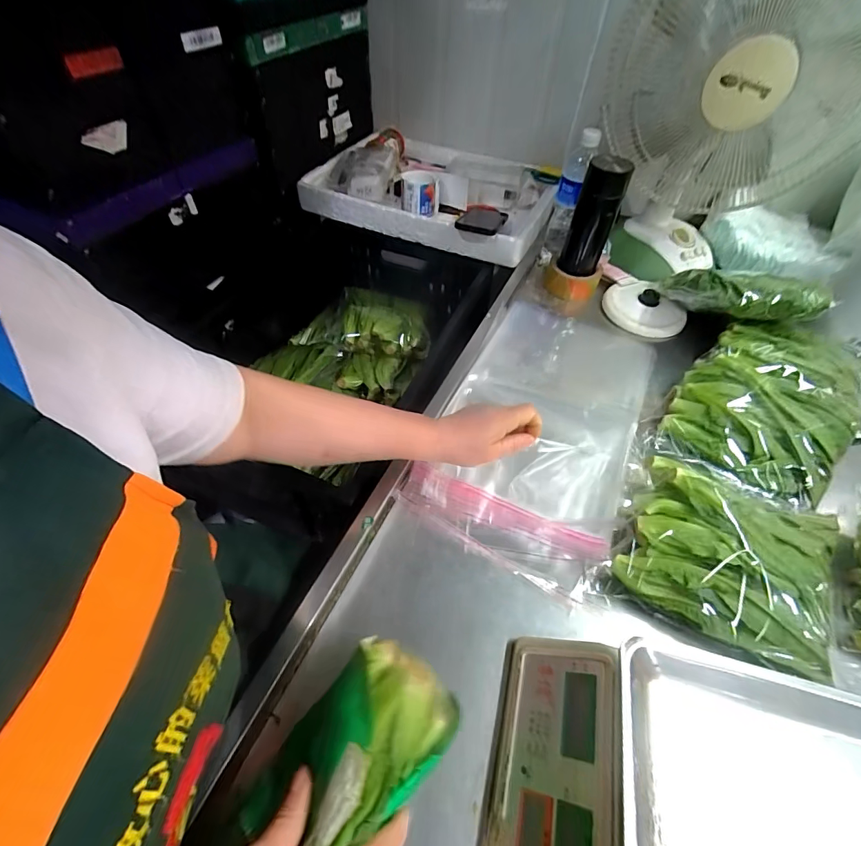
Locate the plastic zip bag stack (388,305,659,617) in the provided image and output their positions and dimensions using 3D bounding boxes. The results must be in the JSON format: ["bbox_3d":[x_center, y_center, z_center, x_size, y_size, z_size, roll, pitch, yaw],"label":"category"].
[{"bbox_3d":[0.163,-0.017,0.595,0.248,0.026,0.475,22,54,15],"label":"plastic zip bag stack"}]

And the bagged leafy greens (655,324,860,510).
[{"bbox_3d":[0.478,-0.033,0.586,0.367,0.071,0.204,-37,61,-27],"label":"bagged leafy greens"}]

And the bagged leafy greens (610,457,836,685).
[{"bbox_3d":[0.314,0.135,0.441,0.194,0.076,0.186,24,55,16],"label":"bagged leafy greens"}]

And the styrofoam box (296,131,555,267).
[{"bbox_3d":[0.023,-0.544,0.967,0.523,0.093,0.386,24,55,16],"label":"styrofoam box"}]

